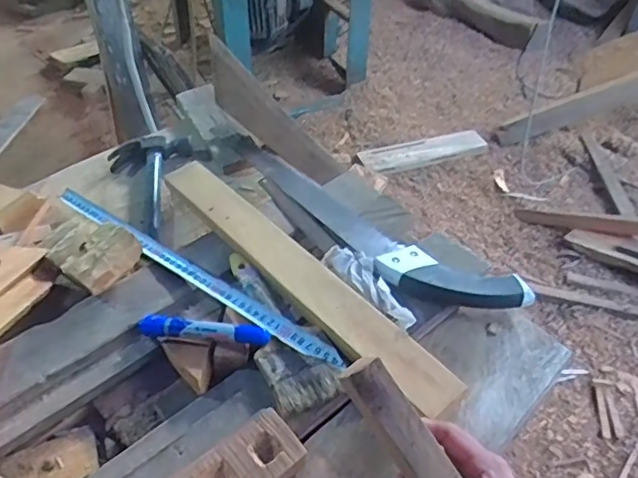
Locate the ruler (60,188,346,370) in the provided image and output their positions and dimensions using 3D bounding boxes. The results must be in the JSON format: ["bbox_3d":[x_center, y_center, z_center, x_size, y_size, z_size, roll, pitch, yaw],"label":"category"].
[{"bbox_3d":[-0.157,0.028,0.629,0.456,0.009,0.029,25,58,31],"label":"ruler"}]

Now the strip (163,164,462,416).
[{"bbox_3d":[-0.028,0.026,0.601,0.055,0.021,0.425,-29,50,-29],"label":"strip"}]

